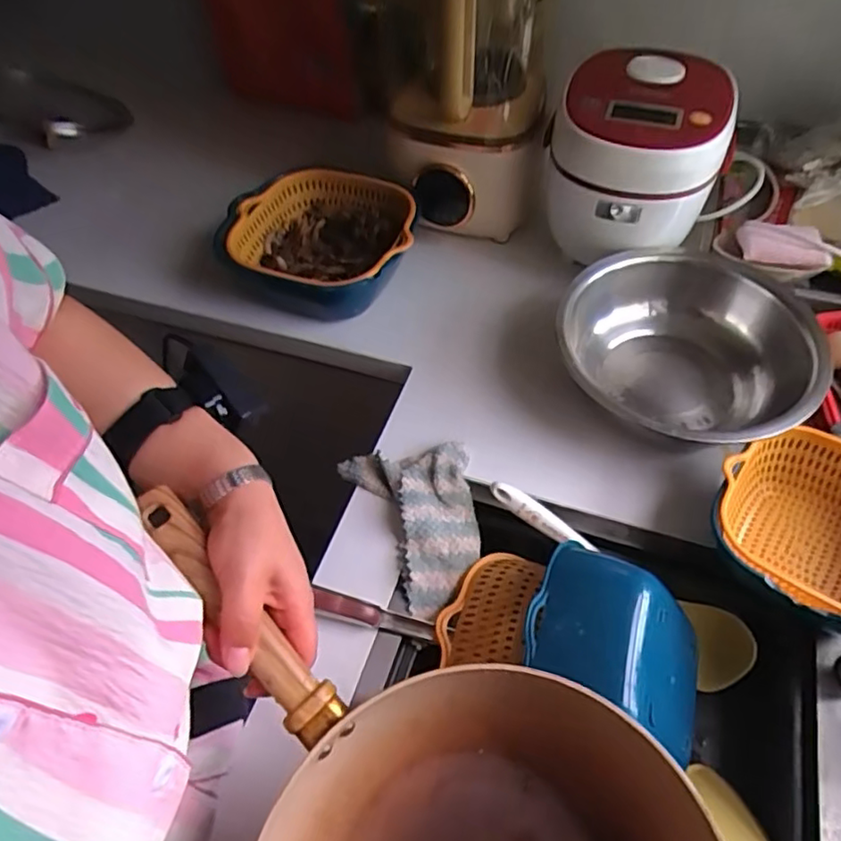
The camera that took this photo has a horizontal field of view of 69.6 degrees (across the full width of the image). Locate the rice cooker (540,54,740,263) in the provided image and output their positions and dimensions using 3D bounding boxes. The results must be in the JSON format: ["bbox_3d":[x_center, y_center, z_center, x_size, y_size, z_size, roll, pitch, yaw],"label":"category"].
[{"bbox_3d":[0.268,-0.309,0.766,0.180,0.213,0.185,20,57,17],"label":"rice cooker"}]

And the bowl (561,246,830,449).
[{"bbox_3d":[0.303,-0.064,0.710,0.254,0.120,0.287,3,54,6],"label":"bowl"}]

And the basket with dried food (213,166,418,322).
[{"bbox_3d":[-0.129,-0.238,0.826,0.242,0.092,0.219,17,56,15],"label":"basket with dried food"}]

